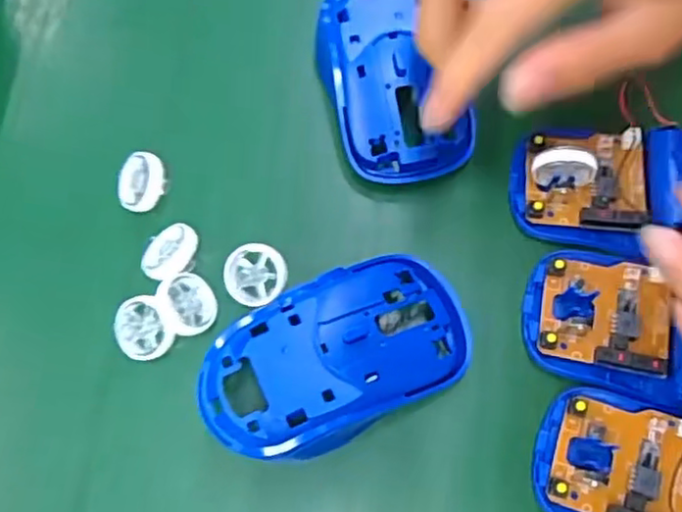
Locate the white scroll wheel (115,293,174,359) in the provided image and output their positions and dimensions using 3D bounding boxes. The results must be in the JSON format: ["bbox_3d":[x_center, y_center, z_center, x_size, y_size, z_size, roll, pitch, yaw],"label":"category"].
[{"bbox_3d":[-0.081,0.029,0.272,0.021,0.008,0.025,-28,74,-8],"label":"white scroll wheel"}]

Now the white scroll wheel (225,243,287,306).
[{"bbox_3d":[-0.036,0.007,0.279,0.026,0.005,0.024,0,72,0],"label":"white scroll wheel"}]

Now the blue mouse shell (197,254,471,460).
[{"bbox_3d":[-0.002,0.038,0.258,0.105,0.024,0.058,-26,74,-8],"label":"blue mouse shell"}]

